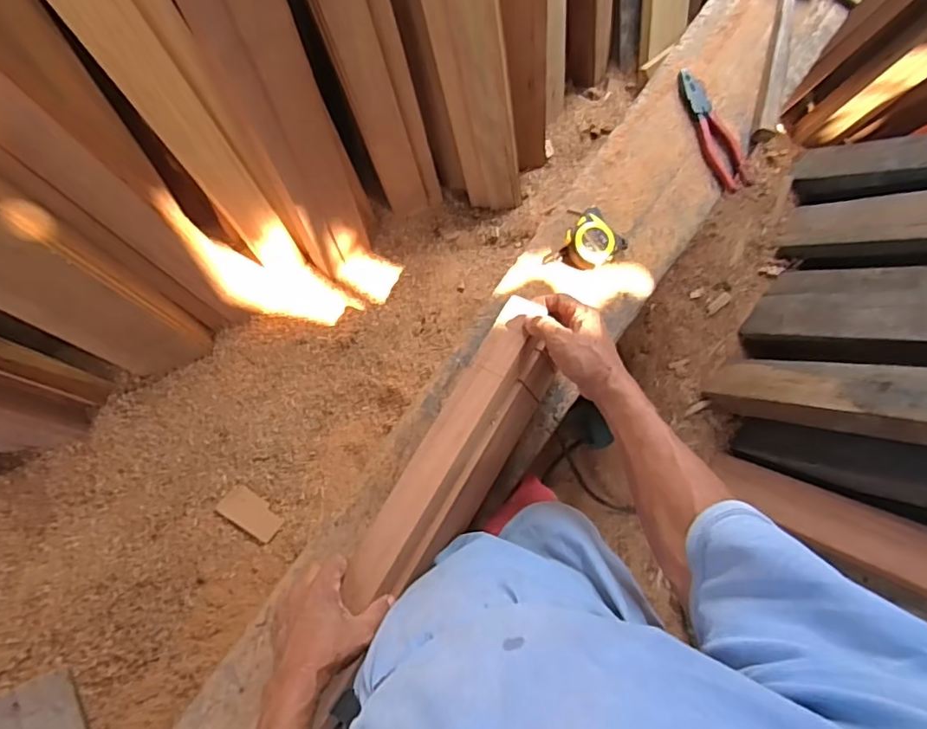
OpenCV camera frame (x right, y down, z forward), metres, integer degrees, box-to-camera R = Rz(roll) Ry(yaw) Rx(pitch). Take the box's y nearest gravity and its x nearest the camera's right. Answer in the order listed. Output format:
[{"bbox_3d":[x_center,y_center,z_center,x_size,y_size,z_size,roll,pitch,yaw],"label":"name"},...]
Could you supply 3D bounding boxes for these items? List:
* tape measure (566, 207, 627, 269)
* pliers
[{"bbox_3d":[0.173,-0.175,0.772,0.068,0.032,0.084,-40,89,-6],"label":"tape measure"},{"bbox_3d":[0.361,-0.342,0.813,0.051,0.018,0.190,-27,88,-5],"label":"pliers"}]

